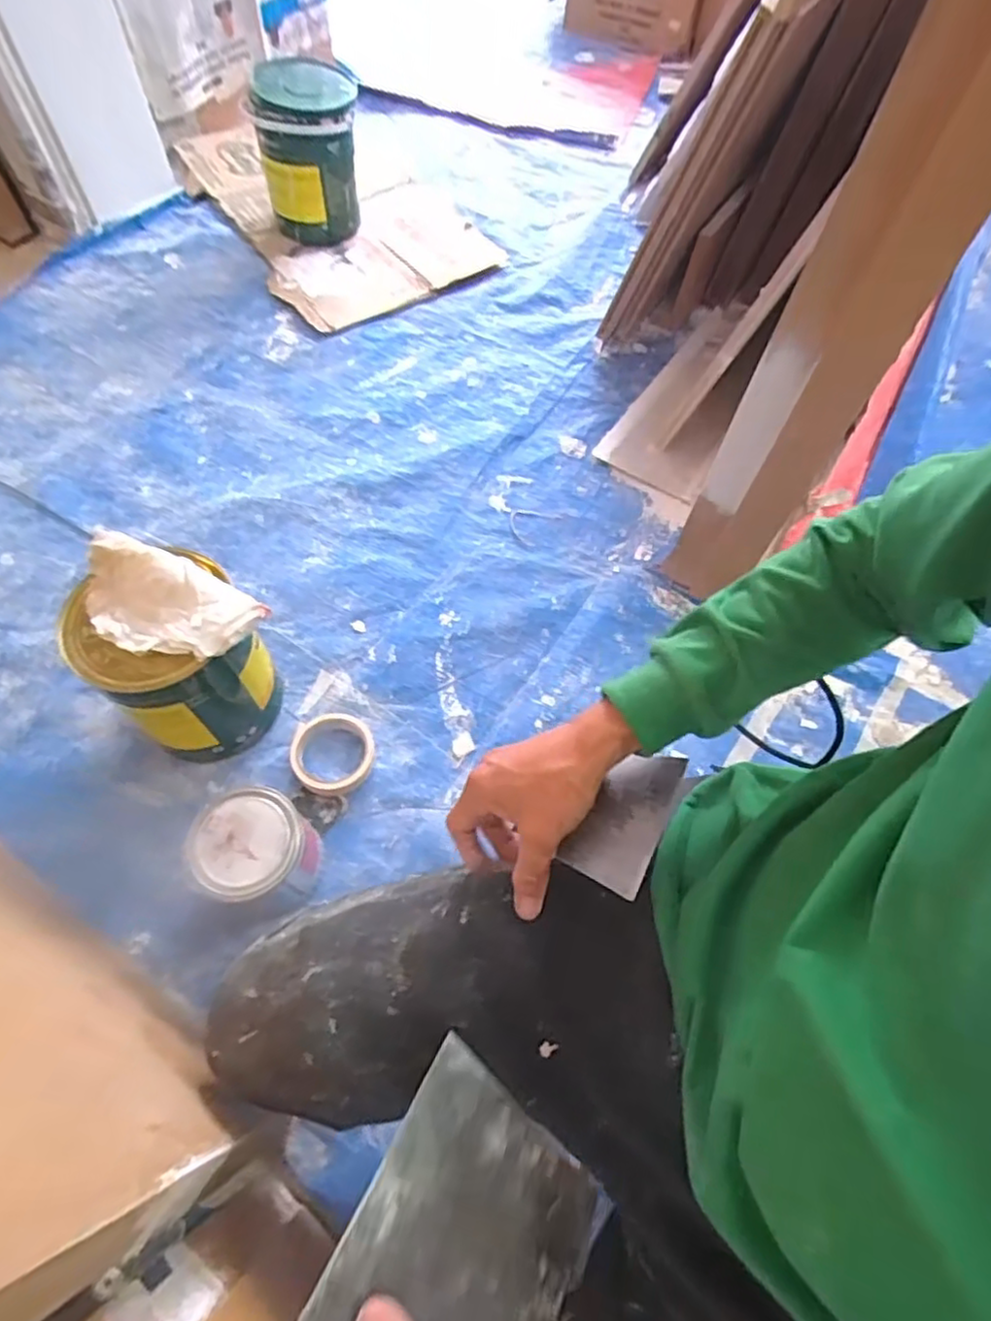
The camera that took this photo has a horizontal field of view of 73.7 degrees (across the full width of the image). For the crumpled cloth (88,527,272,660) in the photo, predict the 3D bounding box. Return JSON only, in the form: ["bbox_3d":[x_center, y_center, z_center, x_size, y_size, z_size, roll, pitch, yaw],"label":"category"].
[{"bbox_3d":[-0.319,-0.055,0.623,0.179,0.030,0.096,22,63,9],"label":"crumpled cloth"}]

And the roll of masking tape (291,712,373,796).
[{"bbox_3d":[-0.187,0.107,0.768,0.088,0.030,0.095,1,63,-2],"label":"roll of masking tape"}]

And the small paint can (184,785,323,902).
[{"bbox_3d":[-0.232,0.195,0.664,0.100,0.129,0.100,1,62,-2],"label":"small paint can"}]

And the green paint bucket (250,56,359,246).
[{"bbox_3d":[-0.328,-0.910,1.185,0.182,0.219,0.190,-12,64,-8],"label":"green paint bucket"}]

